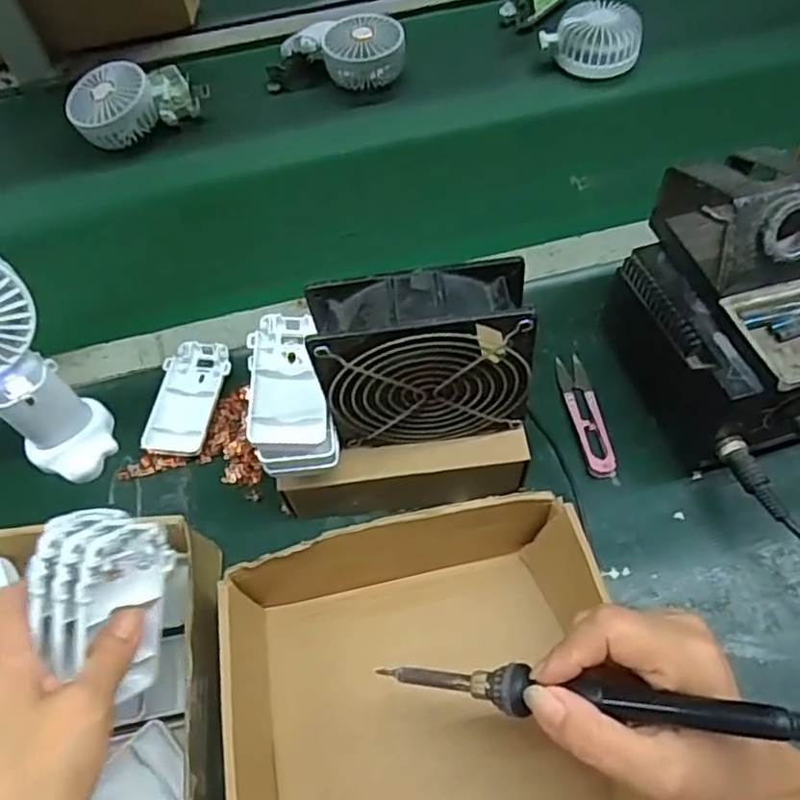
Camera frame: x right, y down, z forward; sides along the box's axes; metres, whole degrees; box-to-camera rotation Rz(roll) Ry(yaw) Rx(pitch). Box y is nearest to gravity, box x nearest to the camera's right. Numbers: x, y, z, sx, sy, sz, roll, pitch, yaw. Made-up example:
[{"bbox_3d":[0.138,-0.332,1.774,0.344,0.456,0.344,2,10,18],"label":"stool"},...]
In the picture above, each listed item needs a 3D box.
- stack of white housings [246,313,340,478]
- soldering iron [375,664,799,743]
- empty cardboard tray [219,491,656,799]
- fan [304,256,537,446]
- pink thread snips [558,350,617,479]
[{"bbox_3d":[-0.069,-0.003,0.418,0.047,0.044,0.100,-13,59,-3],"label":"stack of white housings"},{"bbox_3d":[0.082,0.132,0.290,0.213,0.018,0.020,-6,55,31],"label":"soldering iron"},{"bbox_3d":[0.019,0.175,0.361,0.220,0.074,0.233,-15,59,-4],"label":"empty cardboard tray"},{"bbox_3d":[0.014,-0.022,0.387,0.117,0.116,0.045,-8,59,0],"label":"fan"},{"bbox_3d":[0.137,0.009,0.484,0.022,0.012,0.103,-9,59,-1],"label":"pink thread snips"}]

